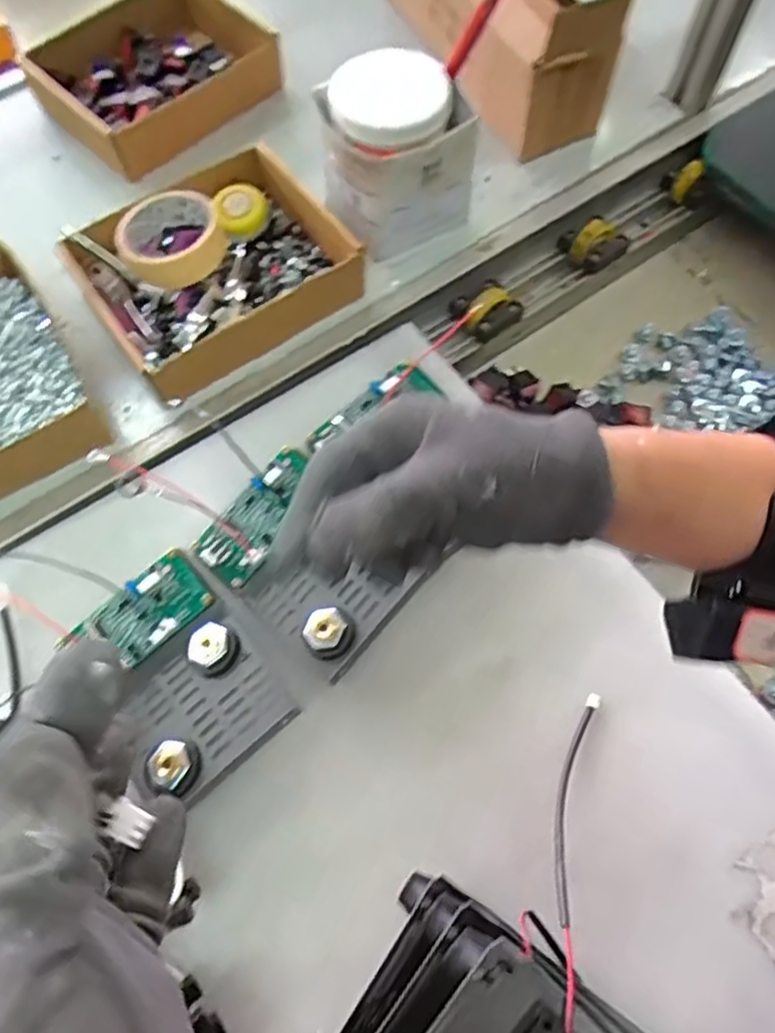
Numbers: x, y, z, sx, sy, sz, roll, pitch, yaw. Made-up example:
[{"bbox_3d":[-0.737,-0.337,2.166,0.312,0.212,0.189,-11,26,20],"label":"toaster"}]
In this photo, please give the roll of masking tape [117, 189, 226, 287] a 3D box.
[{"bbox_3d":[-0.194,-0.248,0.624,0.094,0.041,0.077,-21,67,-7],"label":"roll of masking tape"}]

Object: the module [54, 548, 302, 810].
[{"bbox_3d":[-0.147,0.111,0.480,0.109,0.024,0.152,-35,69,-15],"label":"module"}]

